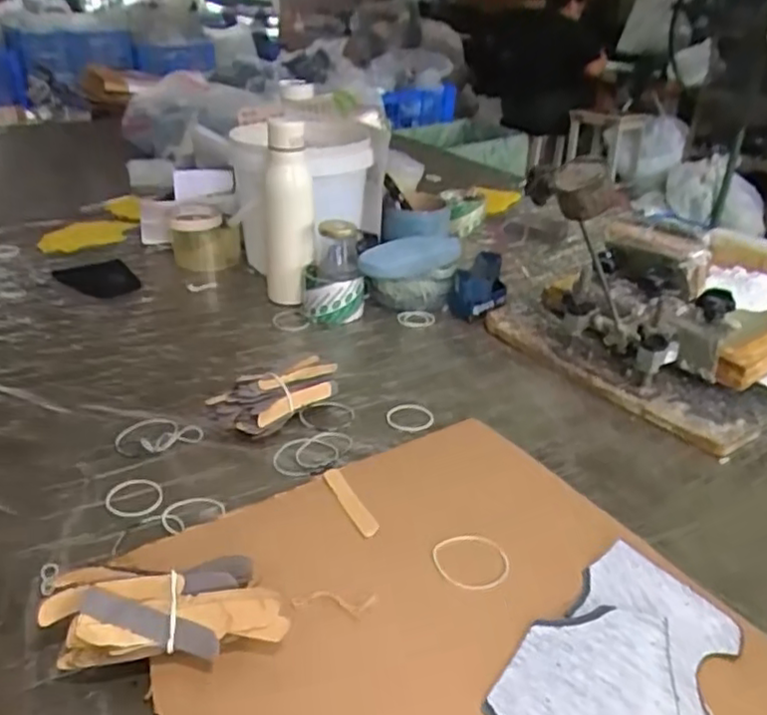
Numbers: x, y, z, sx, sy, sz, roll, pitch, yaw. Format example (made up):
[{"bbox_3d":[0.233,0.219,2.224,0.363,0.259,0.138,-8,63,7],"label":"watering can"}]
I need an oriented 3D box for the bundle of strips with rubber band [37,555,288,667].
[{"bbox_3d":[-0.137,0.166,0.425,0.145,0.051,0.045,-3,28,-9],"label":"bundle of strips with rubber band"}]

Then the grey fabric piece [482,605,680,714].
[{"bbox_3d":[0.126,0.203,0.415,0.123,0.008,0.100,-2,27,-6],"label":"grey fabric piece"}]

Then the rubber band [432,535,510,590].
[{"bbox_3d":[0.067,0.155,0.509,0.054,0.004,0.051,-8,34,-10],"label":"rubber band"}]

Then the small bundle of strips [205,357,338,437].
[{"bbox_3d":[-0.108,0.041,0.672,0.127,0.051,0.056,-19,33,-34],"label":"small bundle of strips"}]

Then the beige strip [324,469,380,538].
[{"bbox_3d":[-0.027,0.120,0.563,0.016,0.004,0.089,-11,30,-22],"label":"beige strip"}]

